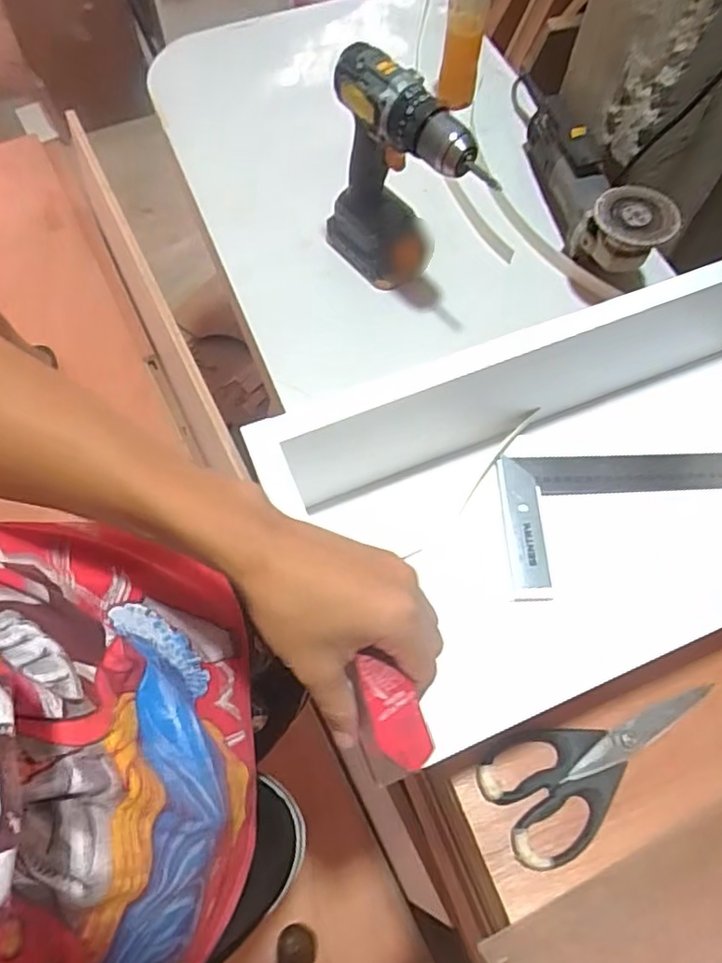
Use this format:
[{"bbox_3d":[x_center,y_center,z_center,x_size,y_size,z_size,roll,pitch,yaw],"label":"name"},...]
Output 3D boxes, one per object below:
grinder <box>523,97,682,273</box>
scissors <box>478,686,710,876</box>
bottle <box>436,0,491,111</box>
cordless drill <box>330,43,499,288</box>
[{"bbox_3d":[0.273,-0.346,0.748,0.080,0.102,0.280,-14,55,-4],"label":"grinder"},{"bbox_3d":[0.199,0.223,0.502,0.204,0.020,0.090,-26,69,-9],"label":"scissors"},{"bbox_3d":[0.131,-0.566,0.780,0.046,0.174,0.047,12,48,6],"label":"bottle"},{"bbox_3d":[0.038,-0.301,0.638,0.164,0.206,0.074,34,72,15],"label":"cordless drill"}]

